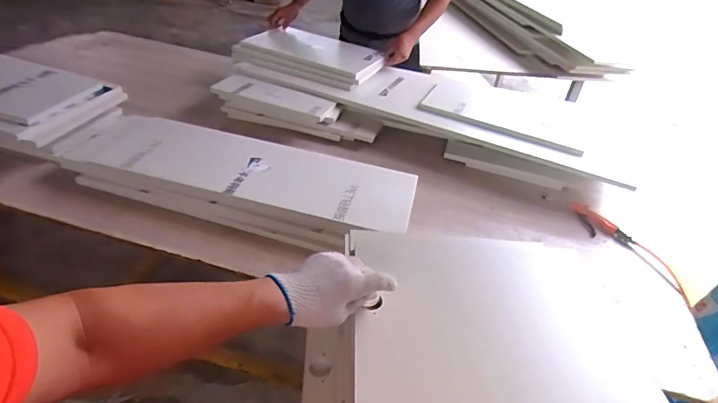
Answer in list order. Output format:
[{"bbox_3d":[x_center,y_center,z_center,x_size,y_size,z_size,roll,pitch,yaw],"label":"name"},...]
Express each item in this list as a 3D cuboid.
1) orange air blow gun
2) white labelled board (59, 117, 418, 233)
[{"bbox_3d":[0.690,0.066,1.280,0.078,0.032,0.192,-20,45,-33],"label":"orange air blow gun"},{"bbox_3d":[-0.325,-0.098,1.188,0.931,0.045,0.282,13,36,7],"label":"white labelled board"}]

